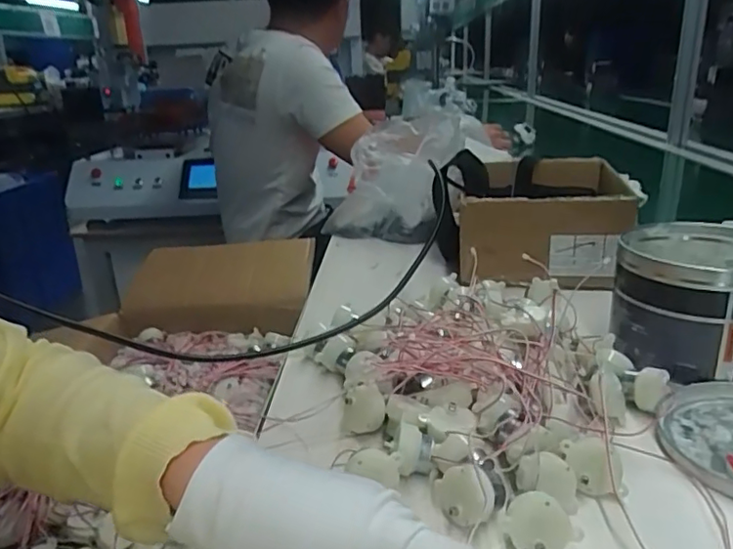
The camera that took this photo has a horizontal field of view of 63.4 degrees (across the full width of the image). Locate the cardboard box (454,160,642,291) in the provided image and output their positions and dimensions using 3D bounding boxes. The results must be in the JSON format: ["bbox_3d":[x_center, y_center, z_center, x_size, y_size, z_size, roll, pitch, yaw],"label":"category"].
[{"bbox_3d":[0.223,-0.072,0.725,0.177,0.094,0.212,5,21,20],"label":"cardboard box"}]

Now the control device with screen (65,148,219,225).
[{"bbox_3d":[-0.661,-0.268,1.831,0.491,0.169,0.217,1,20,9],"label":"control device with screen"}]

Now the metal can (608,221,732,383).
[{"bbox_3d":[0.275,0.024,0.497,0.116,0.101,0.126,9,22,29],"label":"metal can"}]

